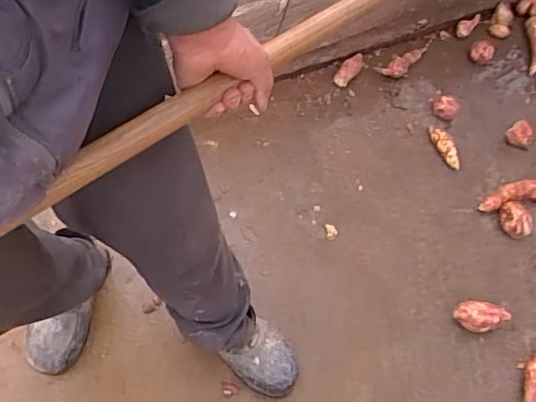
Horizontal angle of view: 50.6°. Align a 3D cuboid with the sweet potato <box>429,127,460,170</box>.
[{"bbox_3d":[0.471,-0.144,1.511,0.049,0.035,0.144,-10,62,-9],"label":"sweet potato"}]

